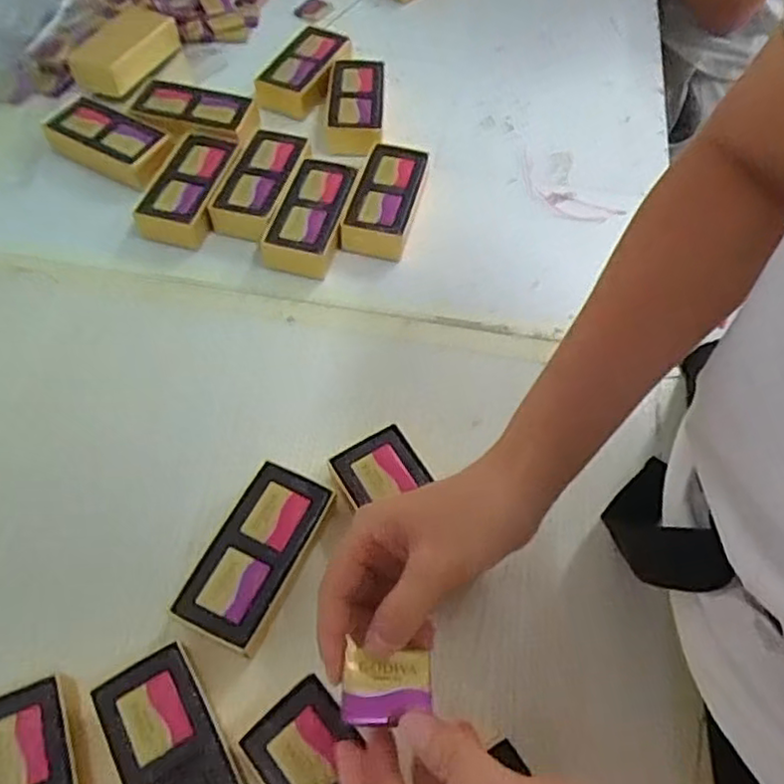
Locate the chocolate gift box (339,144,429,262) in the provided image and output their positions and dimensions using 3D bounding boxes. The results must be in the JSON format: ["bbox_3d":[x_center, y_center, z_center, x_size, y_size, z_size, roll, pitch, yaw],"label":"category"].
[{"bbox_3d":[-0.006,-0.175,0.592,0.057,0.031,0.114,14,60,6],"label":"chocolate gift box"}]

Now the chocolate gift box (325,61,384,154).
[{"bbox_3d":[-0.038,-0.290,0.656,0.056,0.030,0.122,2,60,-1],"label":"chocolate gift box"}]

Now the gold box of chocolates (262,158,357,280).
[{"bbox_3d":[-0.070,-0.158,0.577,0.056,0.035,0.110,14,60,6],"label":"gold box of chocolates"}]

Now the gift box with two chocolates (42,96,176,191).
[{"bbox_3d":[-0.269,-0.239,0.622,0.125,0.030,0.057,24,62,12],"label":"gift box with two chocolates"}]

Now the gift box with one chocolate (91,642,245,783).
[{"bbox_3d":[-0.119,0.204,0.359,0.054,0.037,0.112,-27,64,-17],"label":"gift box with one chocolate"}]

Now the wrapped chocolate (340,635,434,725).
[{"bbox_3d":[-0.002,0.130,0.287,0.038,0.008,0.031,3,60,0],"label":"wrapped chocolate"}]

